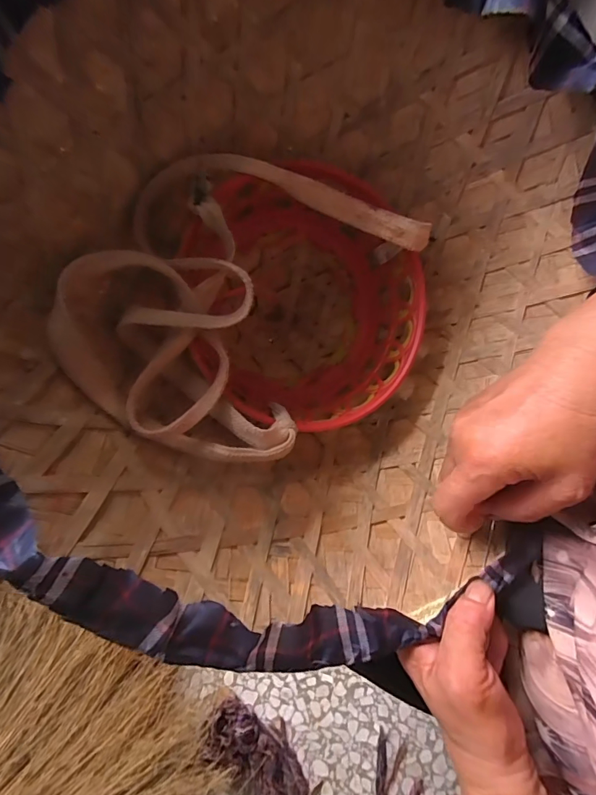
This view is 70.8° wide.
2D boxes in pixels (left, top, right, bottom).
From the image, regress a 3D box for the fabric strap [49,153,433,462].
[{"bbox_3d":[-0.033,-0.066,0.265,0.150,0.065,0.213,32,77,7],"label":"fabric strap"}]

